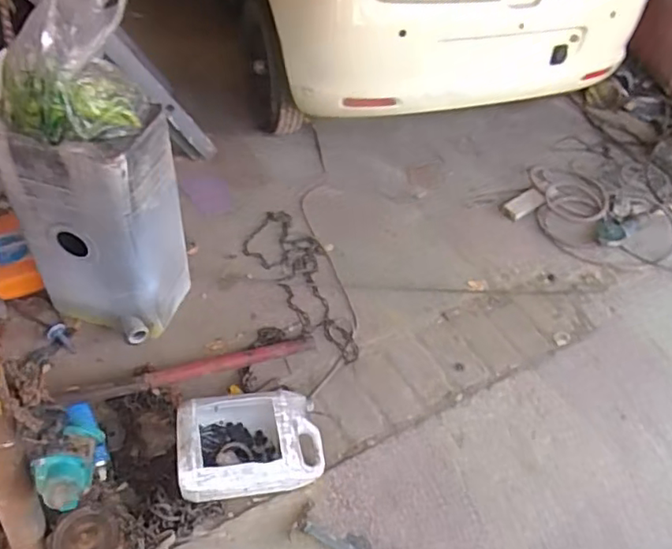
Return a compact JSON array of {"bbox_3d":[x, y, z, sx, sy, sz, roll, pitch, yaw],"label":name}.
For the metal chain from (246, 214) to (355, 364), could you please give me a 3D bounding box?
[{"bbox_3d":[-0.153,0.025,1.948,0.282,0.026,0.699,-8,49,-13],"label":"metal chain"}]

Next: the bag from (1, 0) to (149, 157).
[{"bbox_3d":[-0.583,-0.463,1.277,0.303,0.319,0.252,-18,51,-21],"label":"bag"}]

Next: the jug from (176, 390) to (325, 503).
[{"bbox_3d":[-0.210,0.415,1.462,0.335,0.159,0.246,-3,48,-8],"label":"jug"}]

